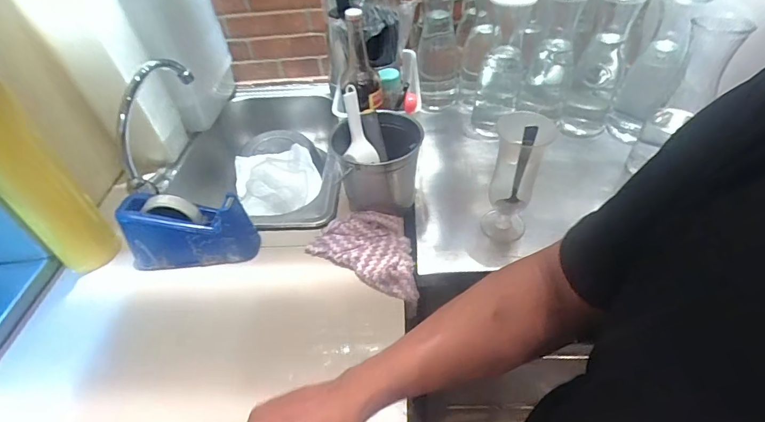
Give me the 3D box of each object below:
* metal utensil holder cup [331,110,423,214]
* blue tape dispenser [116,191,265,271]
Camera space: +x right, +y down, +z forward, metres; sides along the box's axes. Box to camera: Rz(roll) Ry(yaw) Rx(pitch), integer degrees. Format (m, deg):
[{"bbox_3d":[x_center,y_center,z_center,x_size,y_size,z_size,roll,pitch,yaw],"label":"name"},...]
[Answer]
[{"bbox_3d":[-0.003,-0.079,0.731,0.139,0.156,0.151,-3,44,3],"label":"metal utensil holder cup"},{"bbox_3d":[-0.311,0.028,0.672,0.195,0.100,0.082,-6,44,1],"label":"blue tape dispenser"}]

